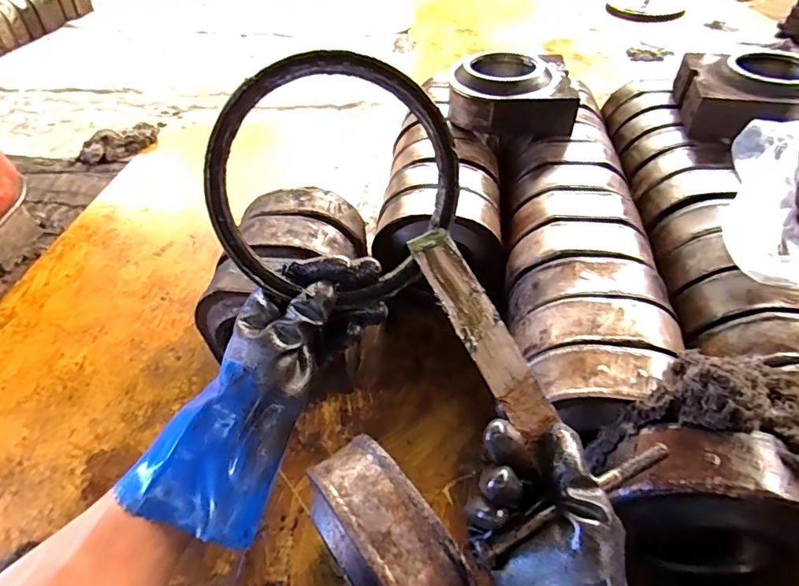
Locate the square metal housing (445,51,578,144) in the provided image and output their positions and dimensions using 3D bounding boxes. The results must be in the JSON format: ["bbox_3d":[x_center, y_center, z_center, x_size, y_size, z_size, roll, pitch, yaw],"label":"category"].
[{"bbox_3d":[0.285,-0.516,1.234,0.298,0.145,0.246,3,46,5],"label":"square metal housing"}]

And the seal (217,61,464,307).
[{"bbox_3d":[-0.045,-0.082,0.375,0.186,0.172,0.008,0,17,-10],"label":"seal"}]

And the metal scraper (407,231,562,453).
[{"bbox_3d":[0.063,0.025,0.371,0.036,0.006,0.174,-23,72,-18],"label":"metal scraper"}]

